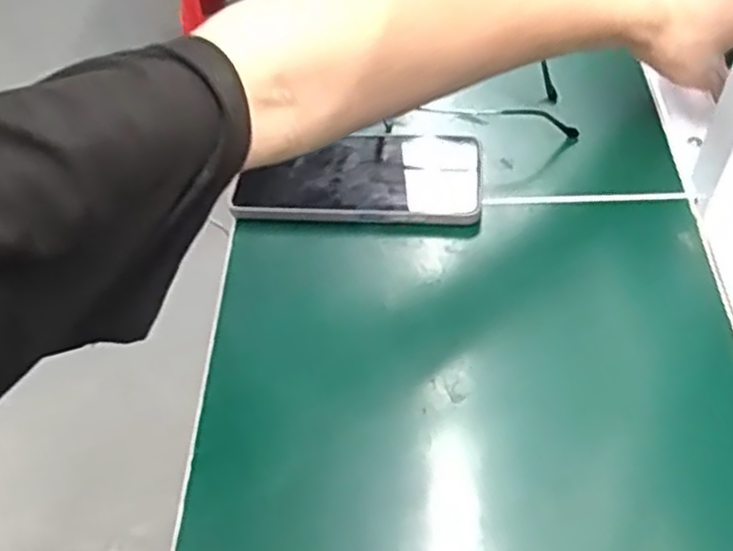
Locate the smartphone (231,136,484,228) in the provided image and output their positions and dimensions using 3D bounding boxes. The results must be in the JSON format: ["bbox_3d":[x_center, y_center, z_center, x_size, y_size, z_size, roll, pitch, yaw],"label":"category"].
[{"bbox_3d":[-0.003,-0.068,0.506,0.159,0.013,0.077,2,50,7],"label":"smartphone"}]

